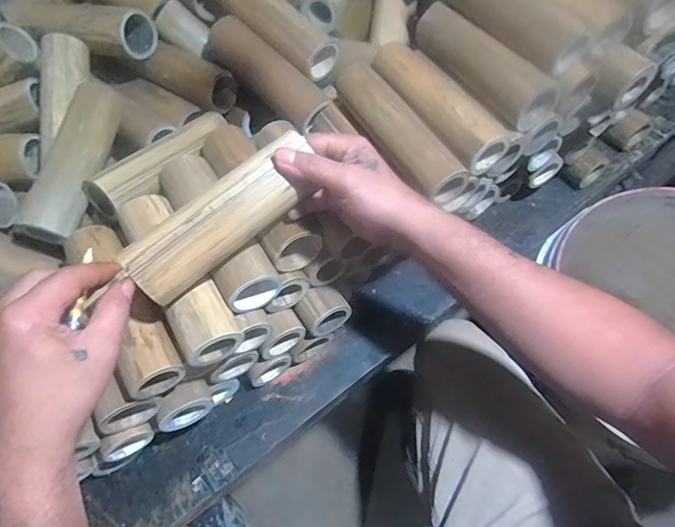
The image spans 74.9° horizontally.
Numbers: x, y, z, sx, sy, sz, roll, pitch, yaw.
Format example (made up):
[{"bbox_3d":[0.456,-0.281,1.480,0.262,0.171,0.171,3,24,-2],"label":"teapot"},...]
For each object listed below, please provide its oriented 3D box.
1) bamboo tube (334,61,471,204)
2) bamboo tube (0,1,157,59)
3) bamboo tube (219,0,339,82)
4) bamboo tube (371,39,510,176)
[{"bbox_3d":[0.060,-0.139,0.455,0.042,0.051,0.178,-30,62,-13],"label":"bamboo tube"},{"bbox_3d":[-0.321,-0.295,0.551,0.177,0.046,0.057,12,61,11],"label":"bamboo tube"},{"bbox_3d":[-0.082,-0.295,0.534,0.180,0.056,0.047,42,70,8],"label":"bamboo tube"},{"bbox_3d":[0.101,-0.171,0.479,0.050,0.055,0.178,-34,63,-15],"label":"bamboo tube"}]

